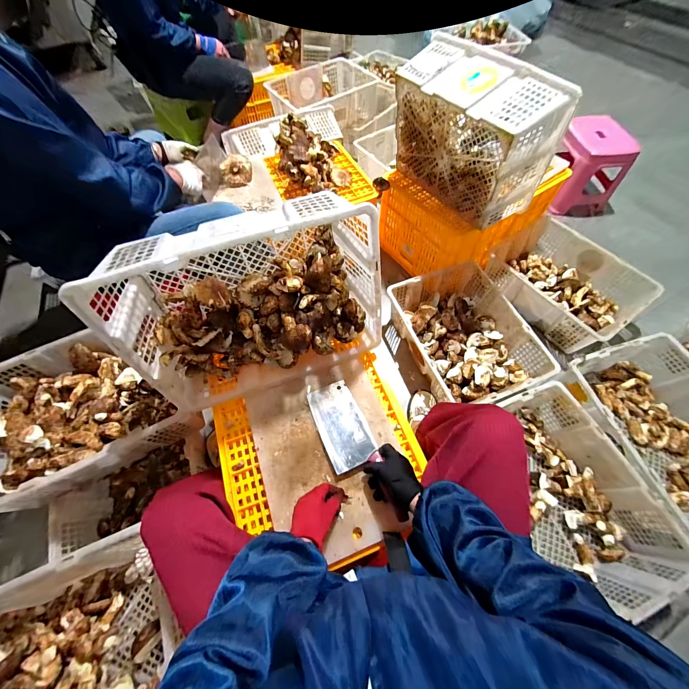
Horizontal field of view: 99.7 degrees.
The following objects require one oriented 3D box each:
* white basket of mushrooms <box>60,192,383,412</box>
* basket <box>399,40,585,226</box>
[{"bbox_3d":[-0.174,-0.082,0.590,0.463,0.343,0.213,-20,62,-9],"label":"white basket of mushrooms"},{"bbox_3d":[0.345,-0.577,0.829,0.179,0.308,0.417,-33,65,-15],"label":"basket"}]

